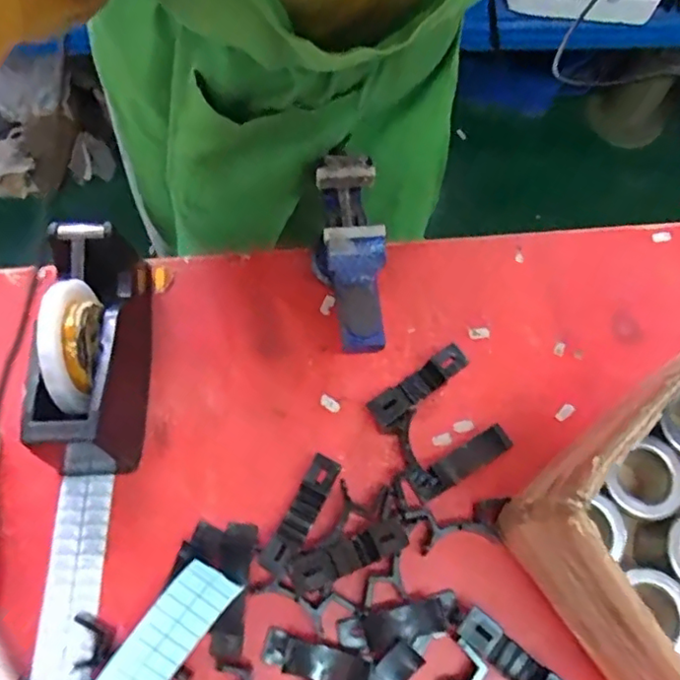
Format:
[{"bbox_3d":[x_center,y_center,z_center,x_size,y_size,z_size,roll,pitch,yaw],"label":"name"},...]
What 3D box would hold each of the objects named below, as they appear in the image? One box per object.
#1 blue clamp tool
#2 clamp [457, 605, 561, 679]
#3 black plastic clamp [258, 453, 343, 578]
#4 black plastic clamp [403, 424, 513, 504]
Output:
[{"bbox_3d":[0.008,-0.074,0.557,0.060,0.100,0.186,-6,69,-6],"label":"blue clamp tool"},{"bbox_3d":[0.137,0.255,0.472,0.100,0.035,0.025,39,73,12],"label":"clamp"},{"bbox_3d":[-0.033,0.148,0.503,0.026,0.037,0.100,29,71,9],"label":"black plastic clamp"},{"bbox_3d":[0.108,0.107,0.533,0.100,0.026,0.030,-30,73,-12],"label":"black plastic clamp"}]

